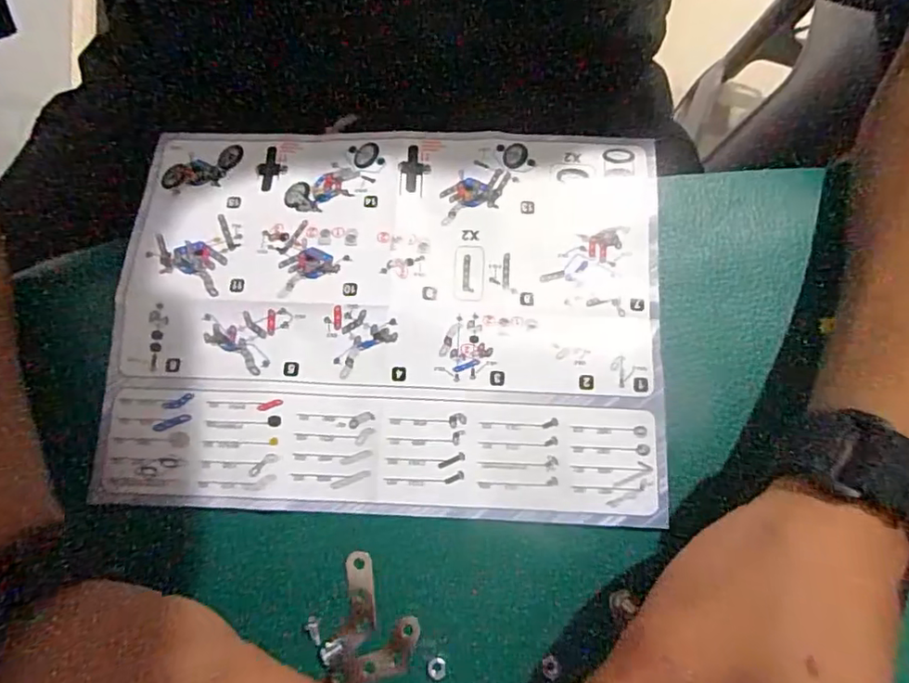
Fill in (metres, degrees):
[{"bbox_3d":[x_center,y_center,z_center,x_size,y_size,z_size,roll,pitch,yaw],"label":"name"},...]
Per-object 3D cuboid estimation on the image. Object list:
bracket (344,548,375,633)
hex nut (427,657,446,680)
[{"bbox_3d":[-0.036,0.095,0.214,0.010,0.004,0.029,-6,78,-2],"label":"bracket"},{"bbox_3d":[-0.007,0.121,0.208,0.007,0.004,0.007,-1,77,-1],"label":"hex nut"}]

